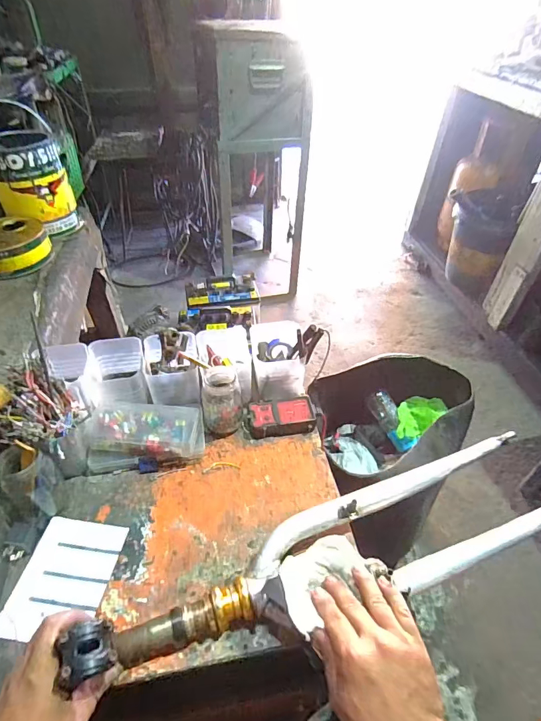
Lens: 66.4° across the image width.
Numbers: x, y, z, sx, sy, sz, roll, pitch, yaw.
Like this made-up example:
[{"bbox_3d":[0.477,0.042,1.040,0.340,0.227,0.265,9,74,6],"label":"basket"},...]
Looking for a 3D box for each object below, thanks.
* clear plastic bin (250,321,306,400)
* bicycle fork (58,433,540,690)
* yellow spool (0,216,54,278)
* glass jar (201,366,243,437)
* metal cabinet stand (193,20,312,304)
[{"bbox_3d":[0.012,-0.001,0.747,0.089,0.075,0.126,-3,43,-5],"label":"clear plastic bin"},{"bbox_3d":[0.075,0.230,0.488,0.560,0.096,0.128,-15,45,-17],"label":"bicycle fork"},{"bbox_3d":[-0.571,-0.248,0.901,0.164,0.067,0.163,24,47,22],"label":"yellow spool"},{"bbox_3d":[-0.077,0.066,0.663,0.061,0.097,0.067,-3,43,-5],"label":"glass jar"},{"bbox_3d":[-0.065,-0.708,1.601,0.334,0.924,0.353,-9,44,-11],"label":"metal cabinet stand"}]

